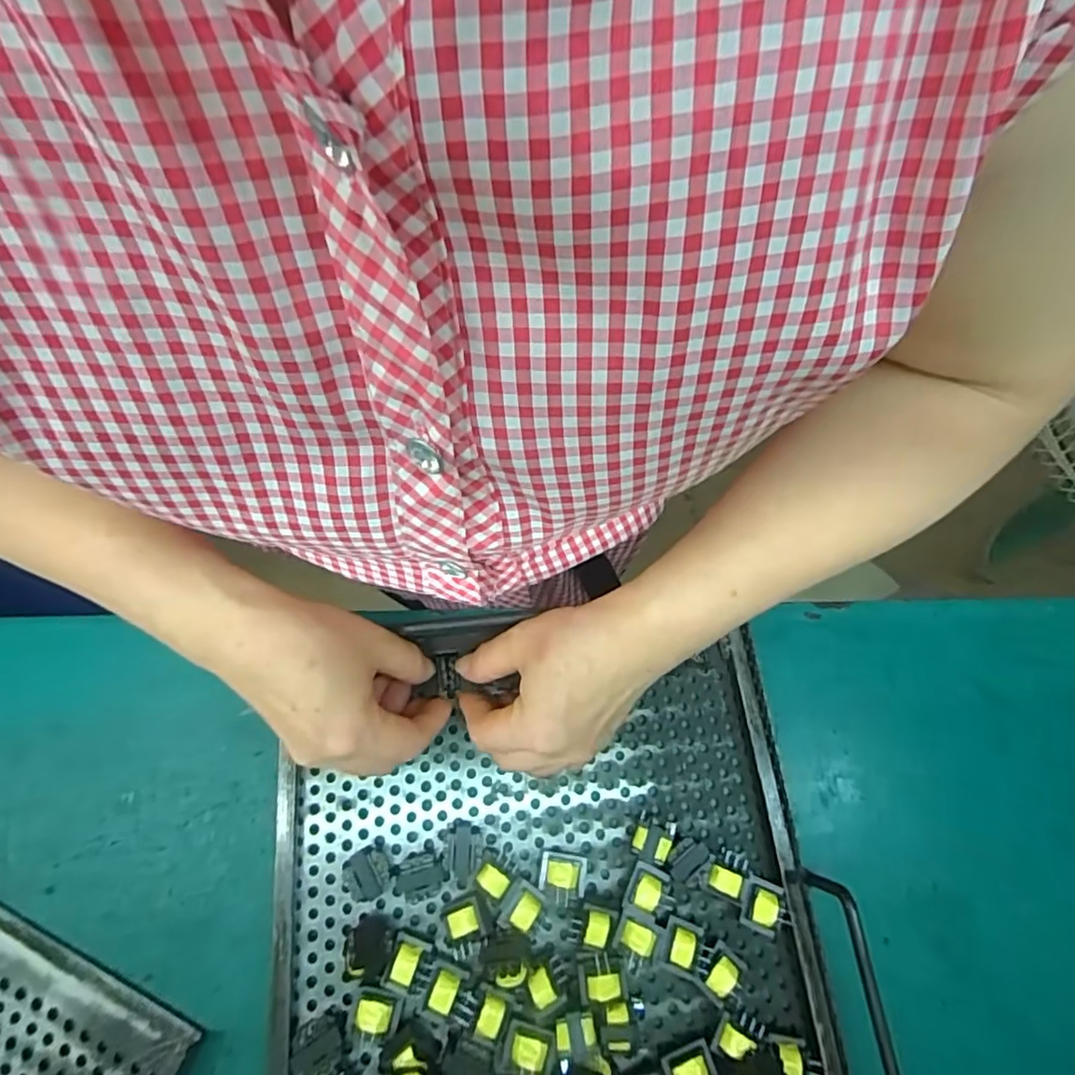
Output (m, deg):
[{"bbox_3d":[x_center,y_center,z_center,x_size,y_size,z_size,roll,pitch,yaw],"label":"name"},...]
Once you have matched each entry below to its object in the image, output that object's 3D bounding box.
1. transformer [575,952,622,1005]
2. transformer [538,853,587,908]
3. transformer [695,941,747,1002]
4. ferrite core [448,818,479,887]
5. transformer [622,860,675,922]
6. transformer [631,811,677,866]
[{"bbox_3d":[0.031,0.222,0.305,0.025,0.015,0.025,0,71,1],"label":"transformer"},{"bbox_3d":[0.013,0.182,0.320,0.023,0.019,0.025,9,65,1],"label":"transformer"},{"bbox_3d":[0.092,0.221,0.311,0.022,0.021,0.022,29,67,10],"label":"transformer"},{"bbox_3d":[-0.041,0.169,0.321,0.016,0.018,0.032,5,65,0],"label":"ferrite core"},{"bbox_3d":[0.059,0.189,0.321,0.022,0.020,0.024,24,67,8],"label":"transformer"},{"bbox_3d":[0.063,0.164,0.329,0.019,0.024,0.021,22,66,7],"label":"transformer"}]

